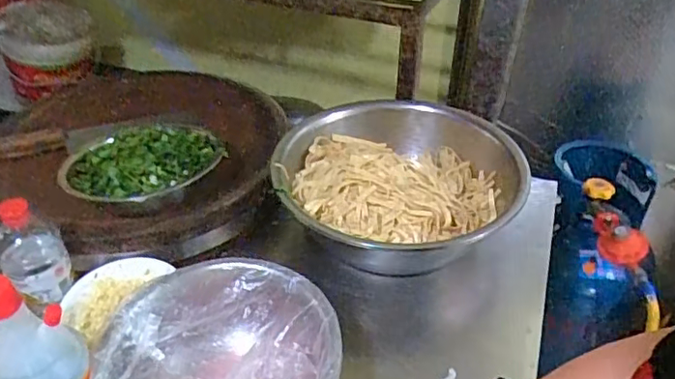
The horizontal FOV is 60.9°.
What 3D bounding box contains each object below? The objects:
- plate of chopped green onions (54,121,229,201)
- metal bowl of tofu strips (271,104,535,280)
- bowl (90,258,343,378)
[{"bbox_3d":[-0.258,-0.036,0.775,0.202,0.032,0.153,-6,37,-8],"label":"plate of chopped green onions"},{"bbox_3d":[0.093,-0.007,0.816,0.343,0.092,0.325,0,37,0],"label":"metal bowl of tofu strips"},{"bbox_3d":[-0.115,0.182,0.584,0.224,0.084,0.229,0,37,0],"label":"bowl"}]

